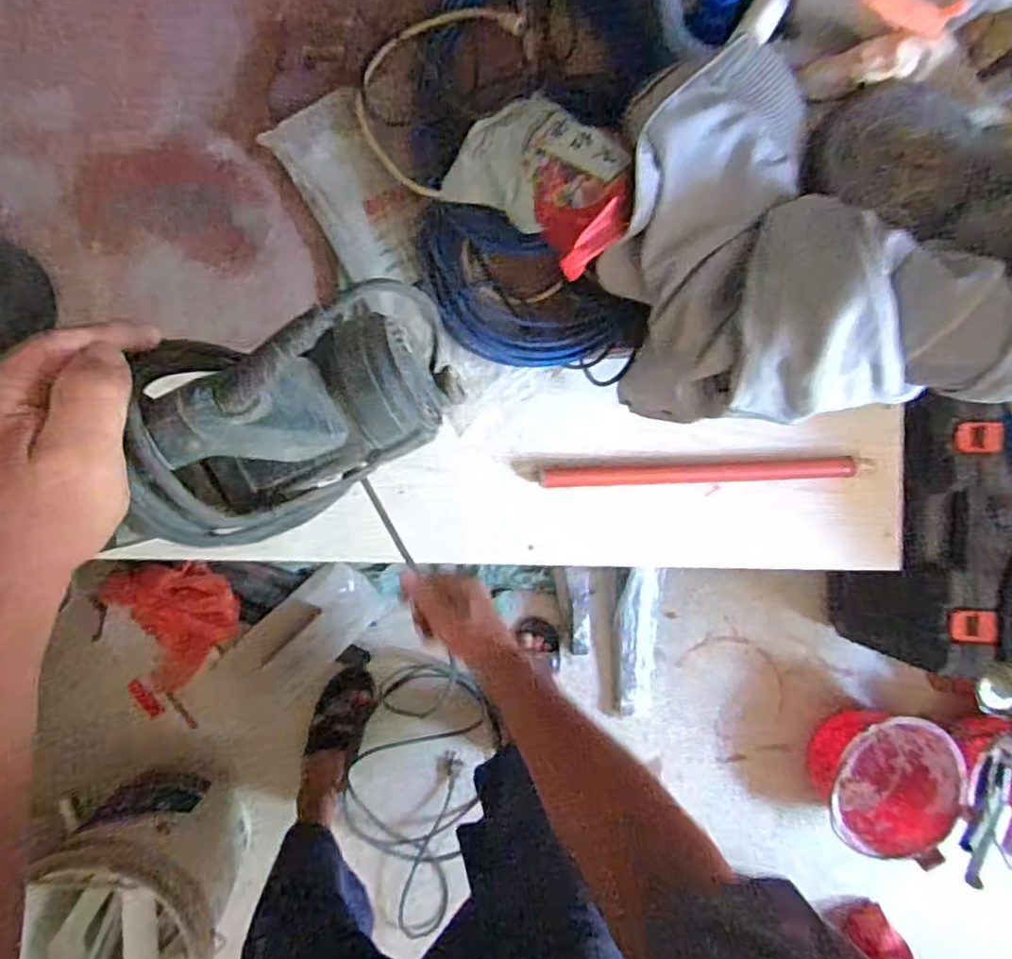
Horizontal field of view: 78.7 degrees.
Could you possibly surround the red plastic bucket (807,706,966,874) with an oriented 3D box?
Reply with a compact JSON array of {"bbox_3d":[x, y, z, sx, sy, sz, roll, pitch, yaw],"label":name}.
[{"bbox_3d":[0.786,0.619,1.267,0.274,0.165,0.269,0,90,-7],"label":"red plastic bucket"}]

